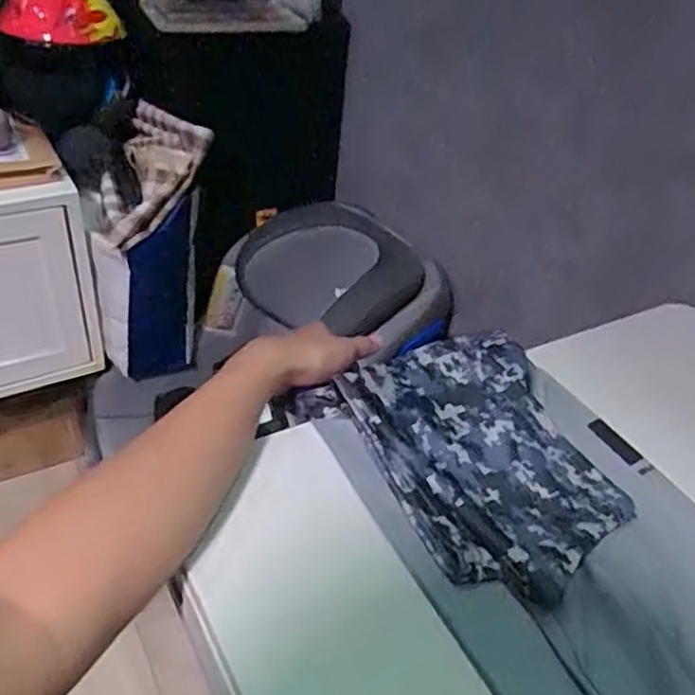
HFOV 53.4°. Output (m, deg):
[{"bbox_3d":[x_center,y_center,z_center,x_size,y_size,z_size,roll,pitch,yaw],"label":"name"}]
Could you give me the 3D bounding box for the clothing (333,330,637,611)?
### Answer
[{"bbox_3d":[0.108,0.074,0.523,0.169,0.024,0.239,-12,40,-23],"label":"clothing"}]

